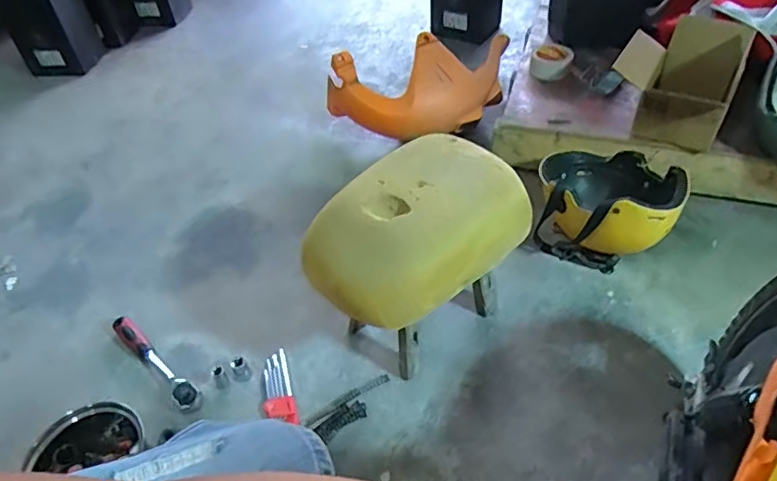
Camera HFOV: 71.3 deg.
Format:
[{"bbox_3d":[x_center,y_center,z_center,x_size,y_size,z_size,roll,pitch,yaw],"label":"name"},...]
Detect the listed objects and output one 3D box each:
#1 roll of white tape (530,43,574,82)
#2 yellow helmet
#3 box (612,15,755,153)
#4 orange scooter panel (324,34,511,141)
[{"bbox_3d":[0.388,-0.424,1.292,0.092,0.054,0.104,18,50,21],"label":"roll of white tape"},{"bbox_3d":[0.414,-0.074,1.030,0.241,0.153,0.231,-2,46,2],"label":"yellow helmet"},{"bbox_3d":[0.585,-0.319,1.100,0.218,0.154,0.239,23,52,25],"label":"box"},{"bbox_3d":[0.100,-0.355,1.284,0.460,0.227,0.149,-15,46,-9],"label":"orange scooter panel"}]

